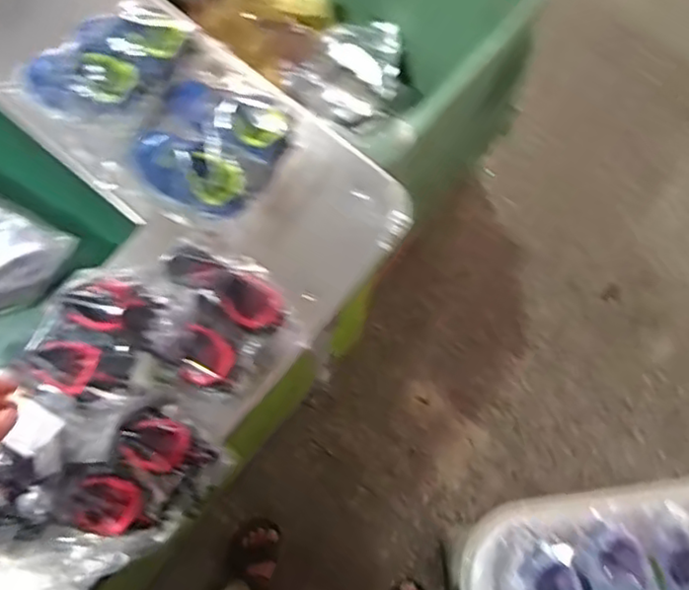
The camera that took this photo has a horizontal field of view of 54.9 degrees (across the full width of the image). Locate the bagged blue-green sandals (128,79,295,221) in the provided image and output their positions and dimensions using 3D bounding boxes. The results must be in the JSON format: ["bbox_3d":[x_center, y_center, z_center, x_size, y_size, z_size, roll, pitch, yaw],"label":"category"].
[{"bbox_3d":[-0.161,-0.178,0.787,0.165,0.076,0.160,27,79,8],"label":"bagged blue-green sandals"}]

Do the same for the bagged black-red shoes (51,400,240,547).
[{"bbox_3d":[-0.209,0.194,0.681,0.159,0.074,0.108,-40,79,-8],"label":"bagged black-red shoes"}]

